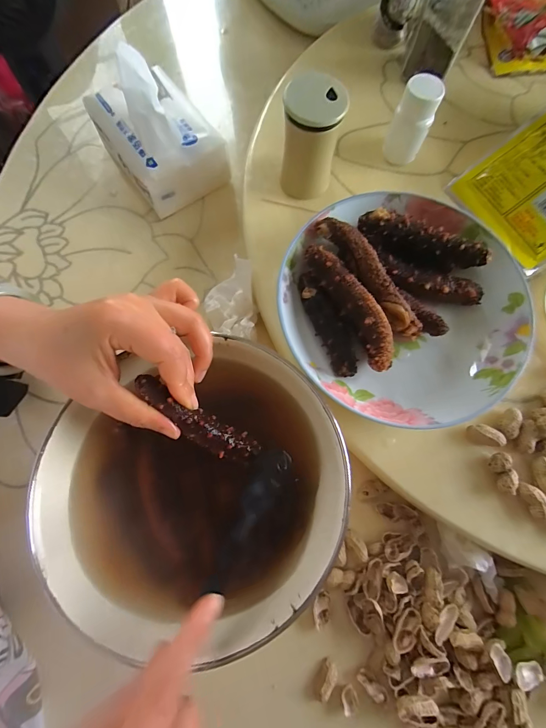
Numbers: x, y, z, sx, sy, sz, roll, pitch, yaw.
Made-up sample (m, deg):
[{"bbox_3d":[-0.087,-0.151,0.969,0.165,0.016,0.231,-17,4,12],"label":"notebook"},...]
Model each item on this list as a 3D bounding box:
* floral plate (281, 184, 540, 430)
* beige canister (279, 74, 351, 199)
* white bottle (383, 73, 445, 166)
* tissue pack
[{"bbox_3d":[0.104,-0.050,0.267,0.184,0.048,0.187,0,75,-1],"label":"floral plate"},{"bbox_3d":[0.033,-0.193,0.290,0.046,0.082,0.044,6,75,0],"label":"beige canister"},{"bbox_3d":[0.129,-0.224,0.309,0.033,0.065,0.028,20,76,4],"label":"white bottle"},{"bbox_3d":[-0.121,-0.239,0.339,0.091,0.087,0.122,-35,78,-9],"label":"tissue pack"}]

